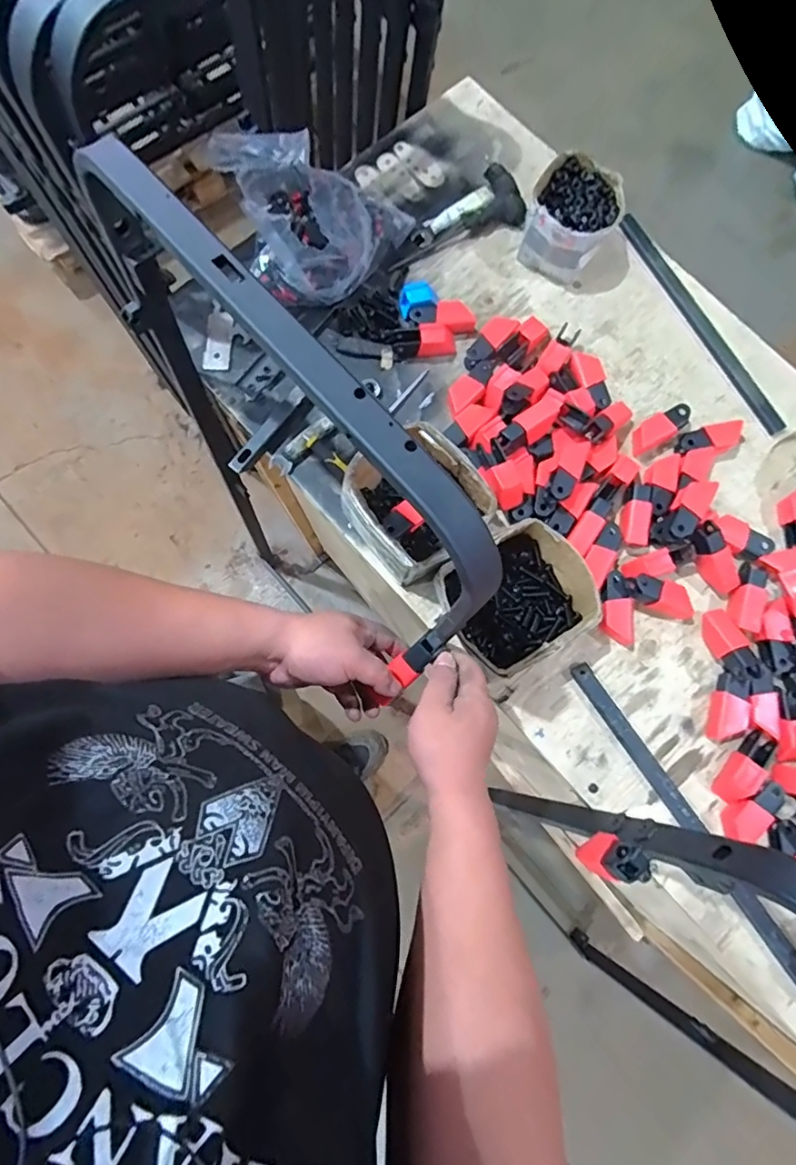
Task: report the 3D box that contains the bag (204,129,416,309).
[{"bbox_3d":[-0.107,-0.456,0.675,0.213,0.111,0.167,9,78,1],"label":"bag"}]

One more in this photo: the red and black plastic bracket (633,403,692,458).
[{"bbox_3d":[0.336,-0.197,0.686,0.084,0.028,0.034,-30,80,-6],"label":"red and black plastic bracket"}]

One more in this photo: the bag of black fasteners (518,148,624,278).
[{"bbox_3d":[0.230,-0.479,0.701,0.114,0.075,0.132,18,79,3],"label":"bag of black fasteners"}]

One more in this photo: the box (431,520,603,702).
[{"bbox_3d":[0.131,0.018,0.606,0.161,0.086,0.155,-40,81,-8],"label":"box"}]

